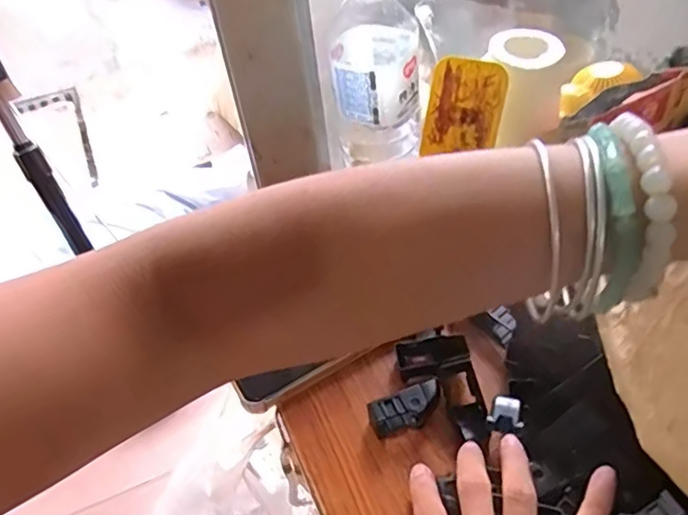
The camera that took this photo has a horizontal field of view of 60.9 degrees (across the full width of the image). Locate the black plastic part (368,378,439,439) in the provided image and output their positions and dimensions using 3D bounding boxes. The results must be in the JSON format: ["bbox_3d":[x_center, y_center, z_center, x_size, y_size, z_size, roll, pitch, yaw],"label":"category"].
[{"bbox_3d":[0.041,0.098,0.380,0.048,0.026,0.017,-17,47,-10],"label":"black plastic part"}]

